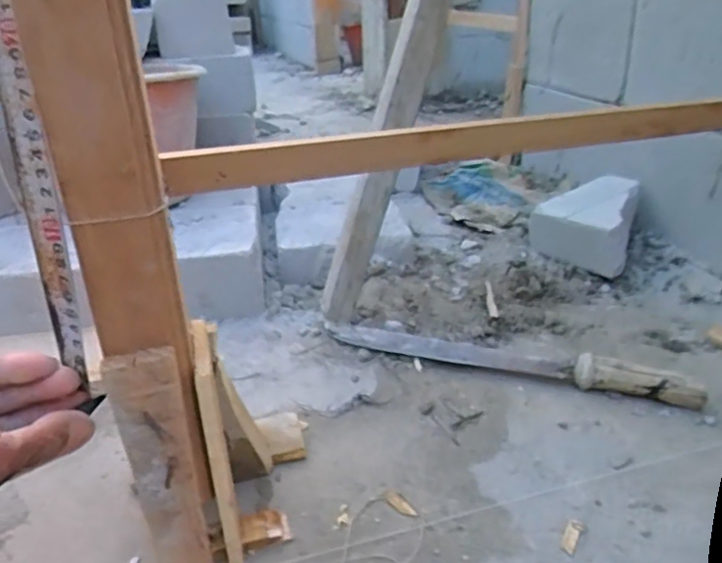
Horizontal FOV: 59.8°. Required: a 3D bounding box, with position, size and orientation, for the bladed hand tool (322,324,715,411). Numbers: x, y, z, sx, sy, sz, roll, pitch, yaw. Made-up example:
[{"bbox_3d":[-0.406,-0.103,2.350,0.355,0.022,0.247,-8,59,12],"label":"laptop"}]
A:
[{"bbox_3d":[0.164,0.089,0.731,0.410,0.024,0.052,6,28,19],"label":"bladed hand tool"}]

